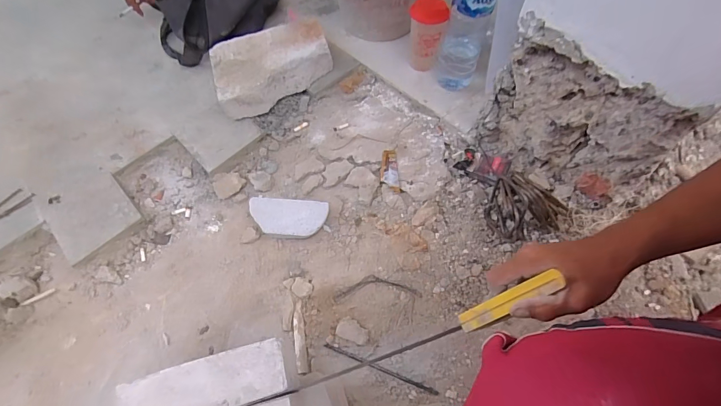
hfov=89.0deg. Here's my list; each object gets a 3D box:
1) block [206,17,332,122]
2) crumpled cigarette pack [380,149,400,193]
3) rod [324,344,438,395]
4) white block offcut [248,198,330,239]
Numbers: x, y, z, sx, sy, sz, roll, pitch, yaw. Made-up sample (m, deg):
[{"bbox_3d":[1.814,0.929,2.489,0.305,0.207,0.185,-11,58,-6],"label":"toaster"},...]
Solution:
[{"bbox_3d":[-0.206,-0.321,0.873,0.271,0.115,0.196,-17,57,-12],"label":"block"},{"bbox_3d":[0.061,-0.069,0.777,0.038,0.010,0.107,-2,55,-2],"label":"crumpled cigarette pack"},{"bbox_3d":[0.031,0.279,0.622,0.201,0.011,0.009,19,57,12],"label":"rod"},{"bbox_3d":[-0.144,0.027,0.729,0.153,0.022,0.075,3,72,1],"label":"white block offcut"}]

